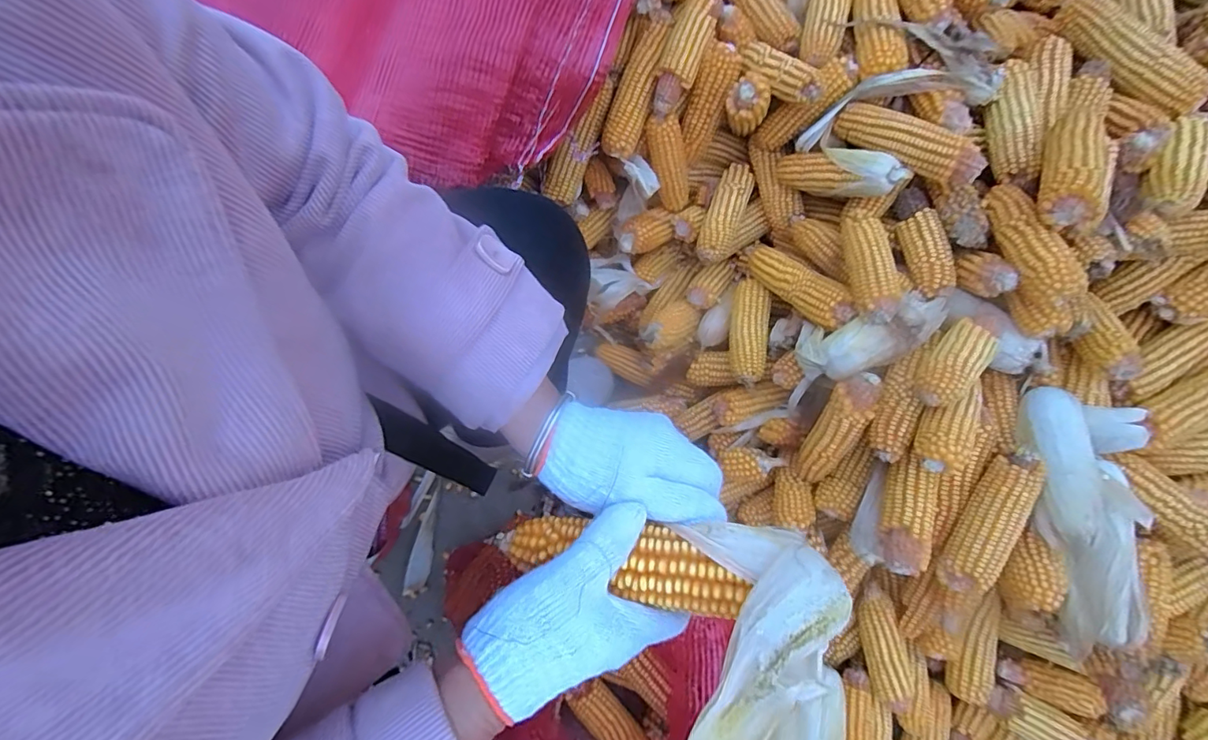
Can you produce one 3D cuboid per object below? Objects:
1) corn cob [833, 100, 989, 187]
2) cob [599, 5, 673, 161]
[{"bbox_3d":[0.316,-0.239,0.540,0.037,0.044,0.150,-38,59,-14],"label":"corn cob"},{"bbox_3d":[0.041,-0.342,0.615,0.044,0.038,0.167,20,98,5],"label":"cob"}]

